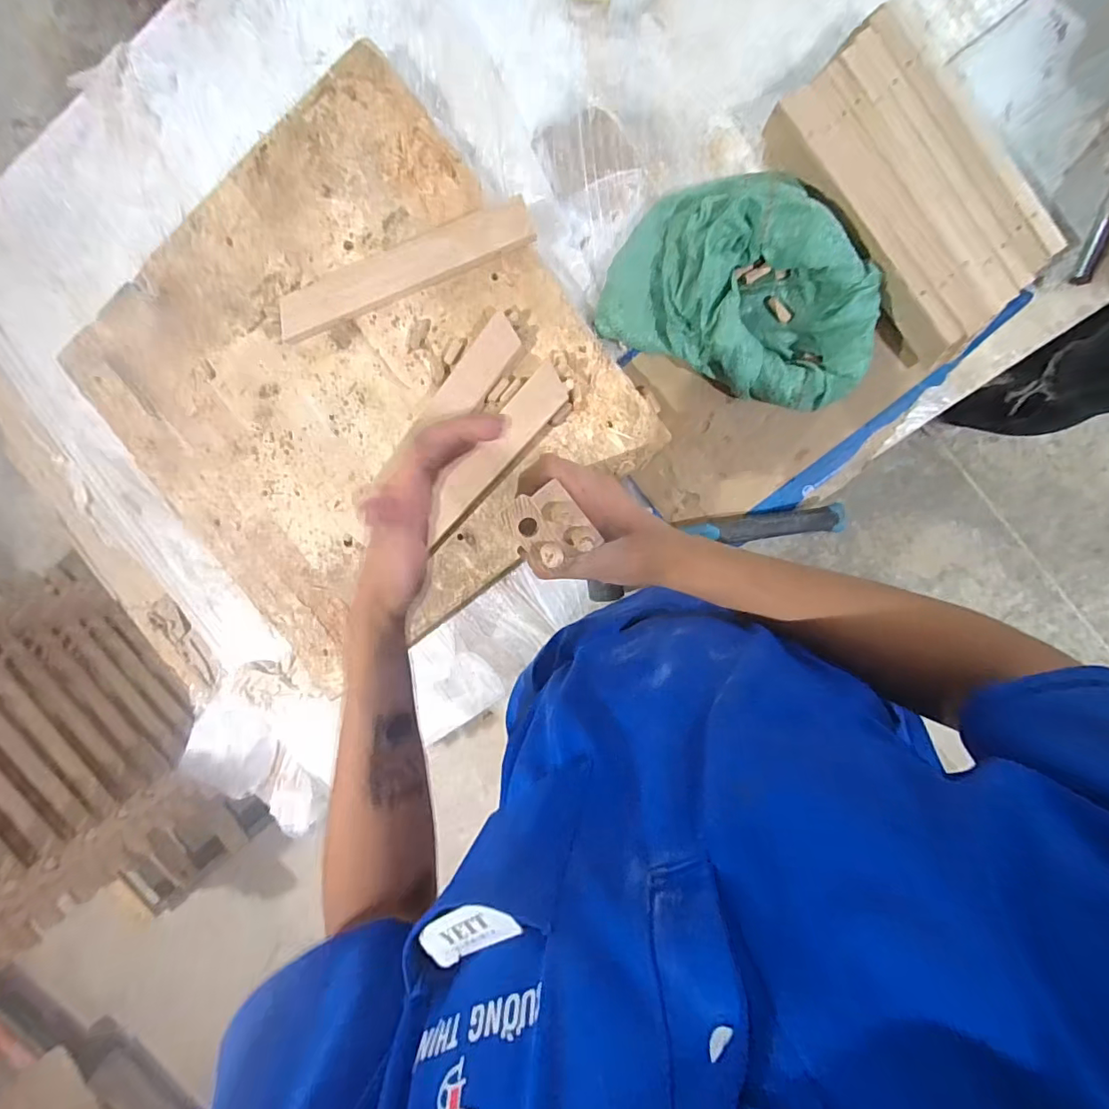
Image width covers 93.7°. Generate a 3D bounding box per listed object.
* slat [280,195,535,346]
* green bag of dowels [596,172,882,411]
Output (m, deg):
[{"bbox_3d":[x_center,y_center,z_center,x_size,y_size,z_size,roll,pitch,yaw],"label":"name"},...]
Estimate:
[{"bbox_3d":[-0.181,-0.337,0.618,0.317,0.014,0.052,-19,94,9],"label":"slat"},{"bbox_3d":[0.222,-0.309,0.607,0.301,0.077,0.211,25,97,2],"label":"green bag of dowels"}]

